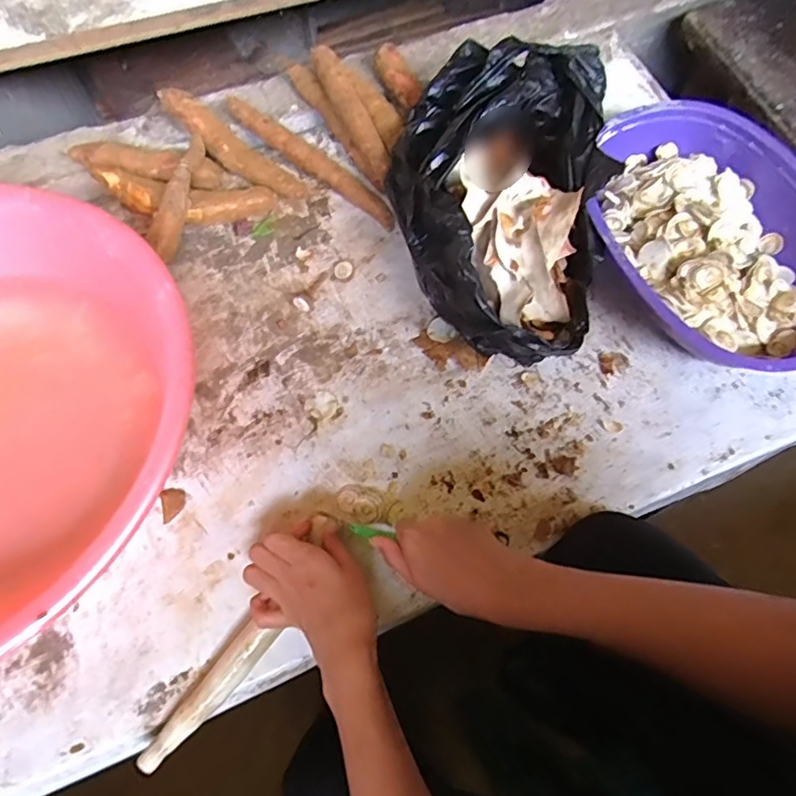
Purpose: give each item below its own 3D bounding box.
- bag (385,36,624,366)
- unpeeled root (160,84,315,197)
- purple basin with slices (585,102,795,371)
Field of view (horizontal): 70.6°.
[{"bbox_3d":[0.095,-0.193,0.550,0.208,0.112,0.301,12,69,6],"label":"bag"},{"bbox_3d":[-0.184,-0.280,0.628,0.193,0.026,0.033,37,72,0],"label":"unpeeled root"},{"bbox_3d":[0.304,-0.153,0.554,0.217,0.079,0.294,-26,70,-9],"label":"purple basin with slices"}]

